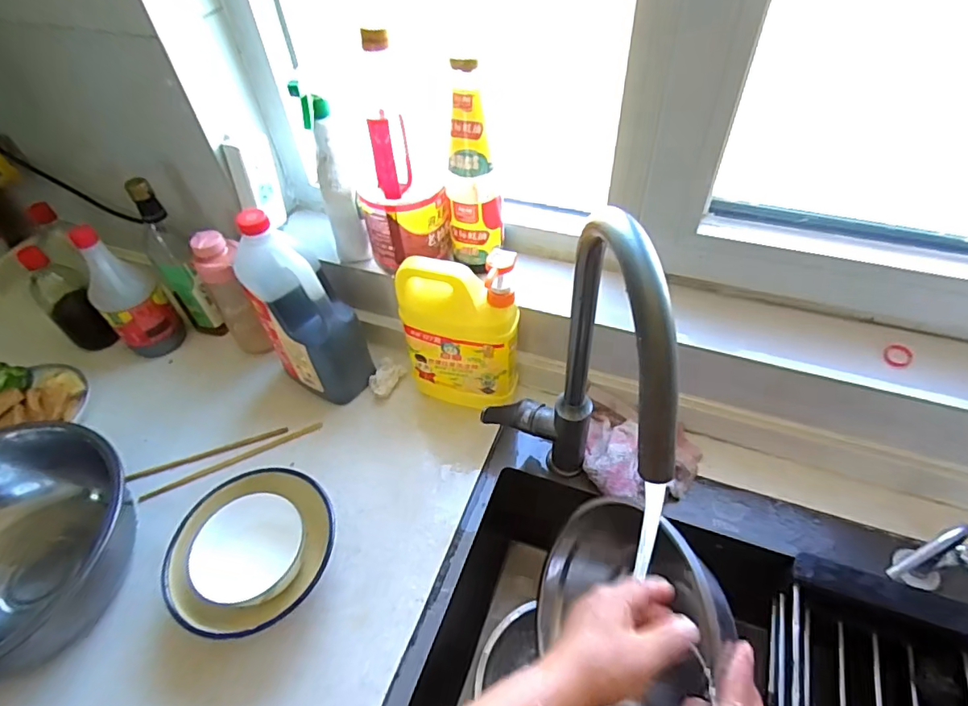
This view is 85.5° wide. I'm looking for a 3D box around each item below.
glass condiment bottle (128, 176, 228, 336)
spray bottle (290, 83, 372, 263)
[{"bbox_3d":[-0.444,-0.124,0.758,0.056,0.242,0.055,-35,55,-23],"label":"glass condiment bottle"},{"bbox_3d":[-0.188,-0.217,0.654,0.042,0.233,0.052,-18,50,-11],"label":"spray bottle"}]

